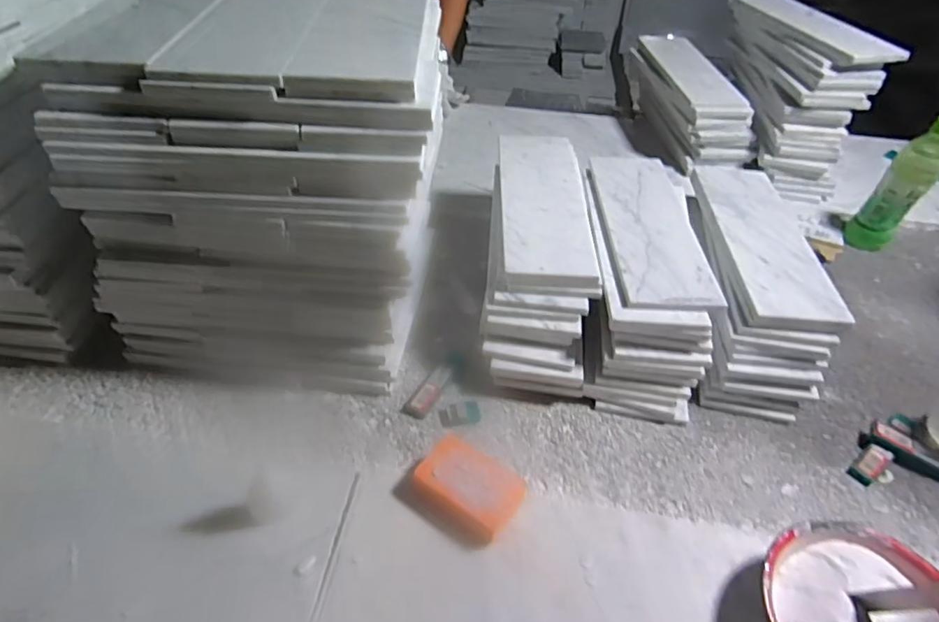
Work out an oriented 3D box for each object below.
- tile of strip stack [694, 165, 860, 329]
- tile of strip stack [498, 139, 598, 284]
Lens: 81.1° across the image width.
[{"bbox_3d":[0.367,-0.095,0.689,0.114,0.017,0.309,3,44,2],"label":"tile of strip stack"},{"bbox_3d":[0.092,-0.139,0.677,0.103,0.010,0.286,1,44,0],"label":"tile of strip stack"}]

